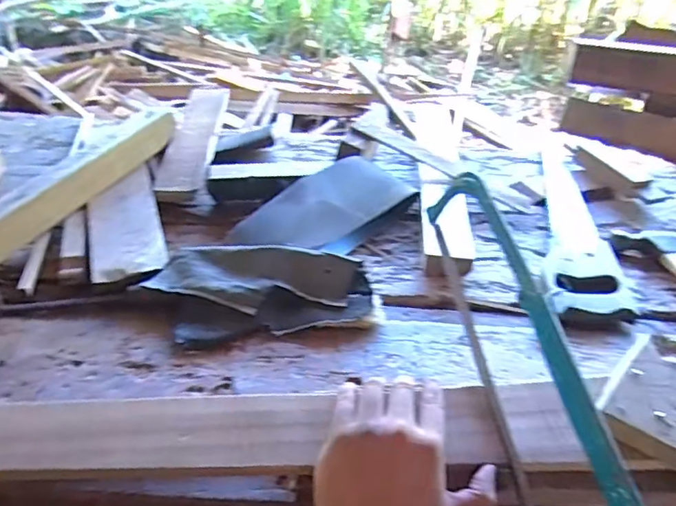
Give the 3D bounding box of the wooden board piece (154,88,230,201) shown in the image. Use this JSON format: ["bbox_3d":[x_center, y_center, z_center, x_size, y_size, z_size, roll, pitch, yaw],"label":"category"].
[{"bbox_3d":[-0.232,-0.197,0.893,0.072,0.024,0.426,1,37,-6],"label":"wooden board piece"}]

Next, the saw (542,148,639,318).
[{"bbox_3d":[0.318,-0.055,0.760,0.095,0.020,0.427,9,36,5],"label":"saw"}]

